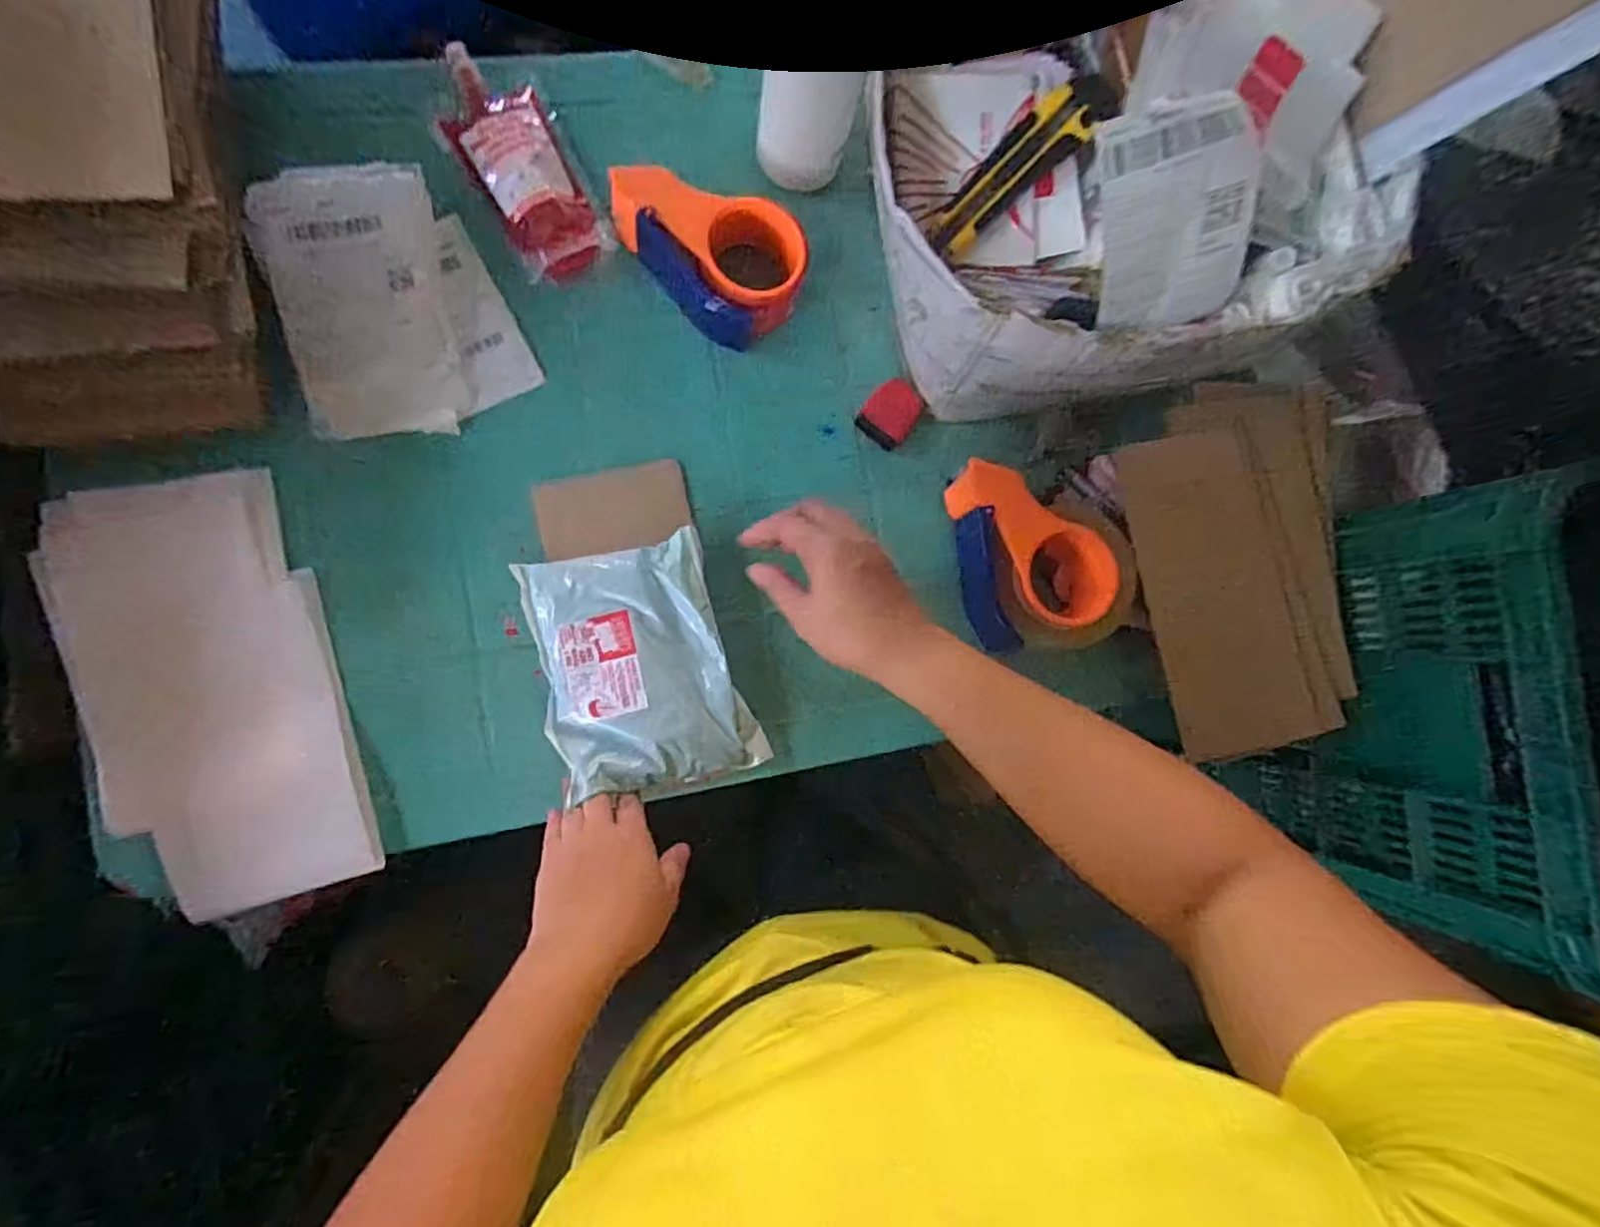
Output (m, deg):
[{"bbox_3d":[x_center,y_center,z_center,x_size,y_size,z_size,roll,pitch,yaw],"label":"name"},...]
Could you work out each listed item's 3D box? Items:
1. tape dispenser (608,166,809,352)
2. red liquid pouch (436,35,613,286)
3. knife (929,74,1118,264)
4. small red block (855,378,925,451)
[{"bbox_3d":[-0.068,-0.291,0.552,0.150,0.056,0.099,44,82,-3],"label":"tape dispenser"},{"bbox_3d":[-0.219,-0.351,0.542,0.078,0.029,0.190,-34,91,-8],"label":"red liquid pouch"},{"bbox_3d":[0.151,-0.311,0.481,0.145,0.023,0.037,-40,92,13],"label":"knife"},{"bbox_3d":[0.076,-0.168,0.575,0.042,0.011,0.057,37,82,-4],"label":"small red block"}]

